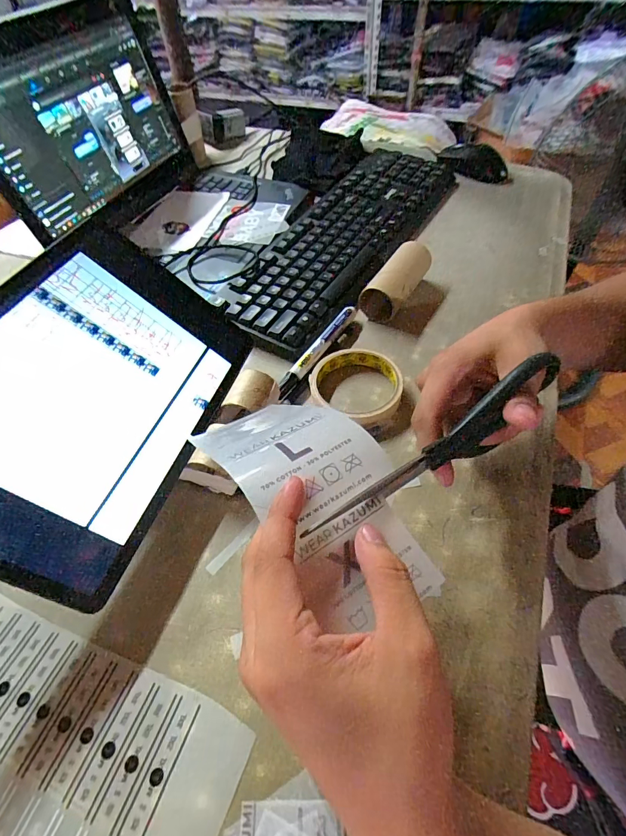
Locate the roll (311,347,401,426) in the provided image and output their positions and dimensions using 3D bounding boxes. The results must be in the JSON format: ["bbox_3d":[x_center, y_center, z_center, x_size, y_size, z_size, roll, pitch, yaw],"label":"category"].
[{"bbox_3d":[0.042,-0.032,0.370,0.085,0.022,0.078,-2,53,3],"label":"roll"}]

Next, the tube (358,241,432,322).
[{"bbox_3d":[0.096,-0.154,0.441,0.049,0.043,0.107,24,58,20],"label":"tube"}]

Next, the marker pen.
[{"bbox_3d":[0.007,-0.069,0.403,0.015,0.017,0.138,27,59,22],"label":"marker pen"}]

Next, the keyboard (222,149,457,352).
[{"bbox_3d":[0.050,-0.245,0.520,0.143,0.041,0.440,25,59,21],"label":"keyboard"}]

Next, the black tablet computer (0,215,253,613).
[{"bbox_3d":[-0.156,-0.007,0.261,0.161,0.011,0.209,38,53,-22],"label":"black tablet computer"}]

